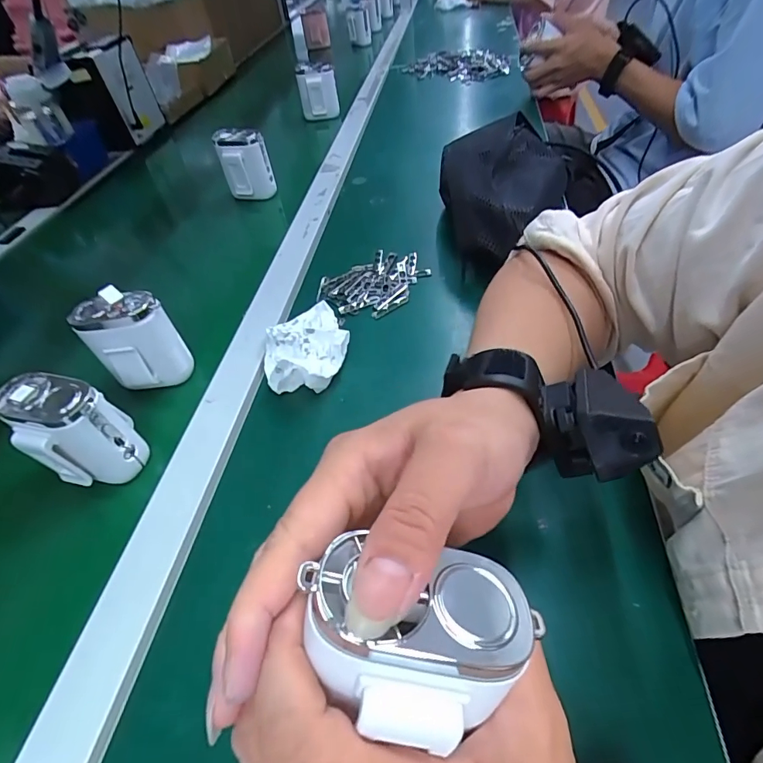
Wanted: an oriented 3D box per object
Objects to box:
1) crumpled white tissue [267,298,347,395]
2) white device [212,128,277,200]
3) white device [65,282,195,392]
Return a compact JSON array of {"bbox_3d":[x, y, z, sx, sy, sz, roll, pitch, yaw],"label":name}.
[{"bbox_3d":[-0.071,-0.035,0.392,0.076,0.026,0.103,-21,49,-11],"label":"crumpled white tissue"},{"bbox_3d":[-0.191,-0.304,0.606,0.066,0.082,0.031,6,50,12],"label":"white device"},{"bbox_3d":[-0.209,-0.033,0.368,0.067,0.084,0.033,-18,49,-9],"label":"white device"}]

